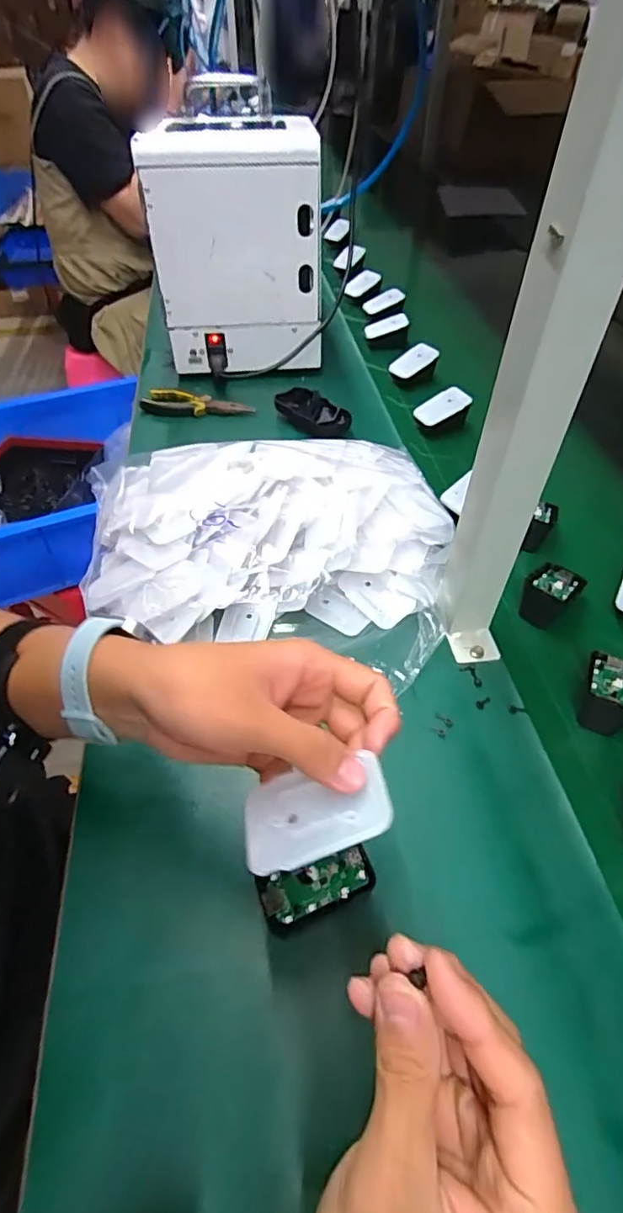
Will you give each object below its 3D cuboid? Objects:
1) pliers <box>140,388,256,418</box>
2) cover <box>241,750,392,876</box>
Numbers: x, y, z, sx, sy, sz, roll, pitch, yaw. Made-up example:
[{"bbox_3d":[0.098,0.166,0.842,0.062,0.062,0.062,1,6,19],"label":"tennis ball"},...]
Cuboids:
[{"bbox_3d":[-0.157,-0.271,0.746,0.152,0.022,0.042,10,50,9],"label":"pliers"},{"bbox_3d":[0.002,0.095,0.251,0.068,0.005,0.041,-20,43,6],"label":"cover"}]

